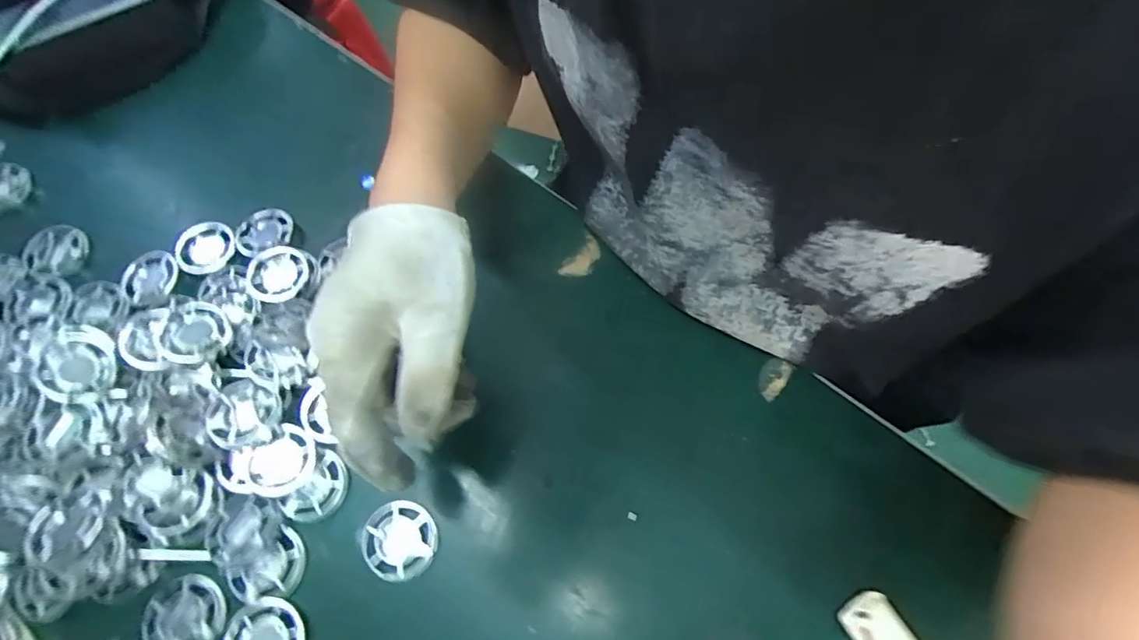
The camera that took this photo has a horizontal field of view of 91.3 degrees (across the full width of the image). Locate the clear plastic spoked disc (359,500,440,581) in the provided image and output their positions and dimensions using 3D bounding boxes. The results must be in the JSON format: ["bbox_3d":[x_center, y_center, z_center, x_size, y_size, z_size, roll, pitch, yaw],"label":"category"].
[{"bbox_3d":[-0.095,0.123,0.310,0.042,0.004,0.040,-1,66,2],"label":"clear plastic spoked disc"}]

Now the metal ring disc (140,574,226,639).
[{"bbox_3d":[-0.208,0.159,0.297,0.039,0.005,0.042,-1,66,2],"label":"metal ring disc"}]

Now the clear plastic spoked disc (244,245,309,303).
[{"bbox_3d":[-0.194,-0.031,0.371,0.039,0.007,0.039,-1,66,2],"label":"clear plastic spoked disc"}]

